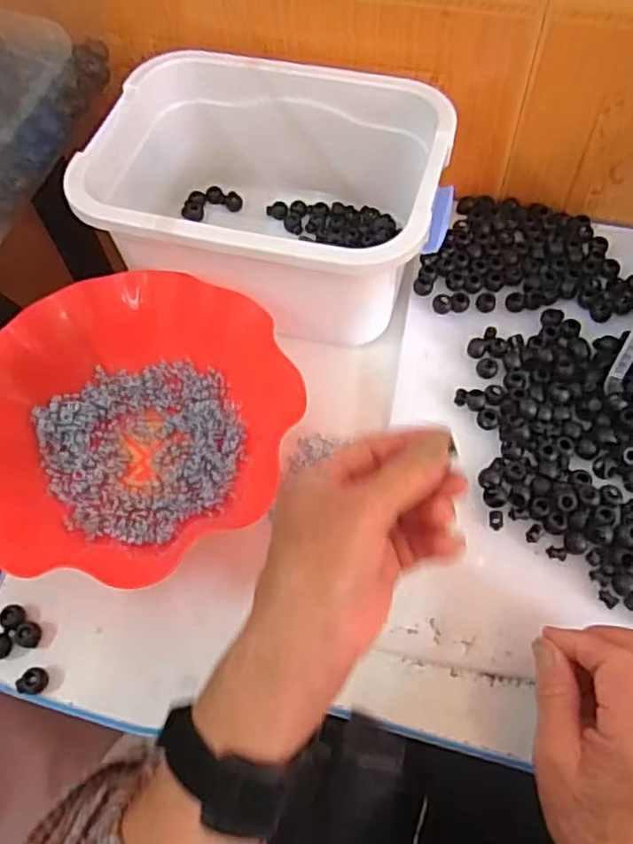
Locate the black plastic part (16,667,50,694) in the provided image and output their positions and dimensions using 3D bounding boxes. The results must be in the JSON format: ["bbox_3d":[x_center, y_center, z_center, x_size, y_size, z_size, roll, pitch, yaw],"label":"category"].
[{"bbox_3d":[-0.173,0.159,0.411,0.018,0.010,0.013,-38,67,-19],"label":"black plastic part"}]

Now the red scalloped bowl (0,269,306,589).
[{"bbox_3d":[-0.131,0.001,0.464,0.215,0.066,0.210,0,61,1],"label":"red scalloped bowl"}]

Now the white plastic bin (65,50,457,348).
[{"bbox_3d":[-0.038,-0.173,0.518,0.248,0.106,0.185,10,61,7],"label":"white plastic bin"}]

